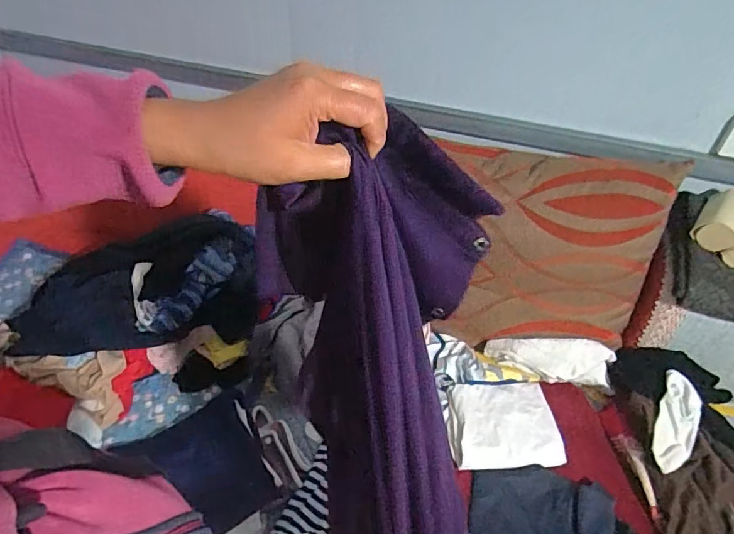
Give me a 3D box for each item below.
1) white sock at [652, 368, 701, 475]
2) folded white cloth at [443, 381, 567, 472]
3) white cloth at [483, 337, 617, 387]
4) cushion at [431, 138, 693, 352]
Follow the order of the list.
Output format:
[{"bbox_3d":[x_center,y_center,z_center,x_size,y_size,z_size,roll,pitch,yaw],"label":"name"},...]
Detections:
[{"bbox_3d":[0.607,0.302,0.932,0.064,0.020,0.193,14,72,27],"label":"white sock"},{"bbox_3d":[0.282,0.329,1.009,0.224,0.032,0.184,1,45,-4],"label":"folded white cloth"},{"bbox_3d":[0.421,0.212,1.119,0.276,0.024,0.105,2,62,19],"label":"white cloth"},{"bbox_3d":[0.400,-0.020,1.094,0.467,0.460,0.106,10,16,16],"label":"cushion"}]

